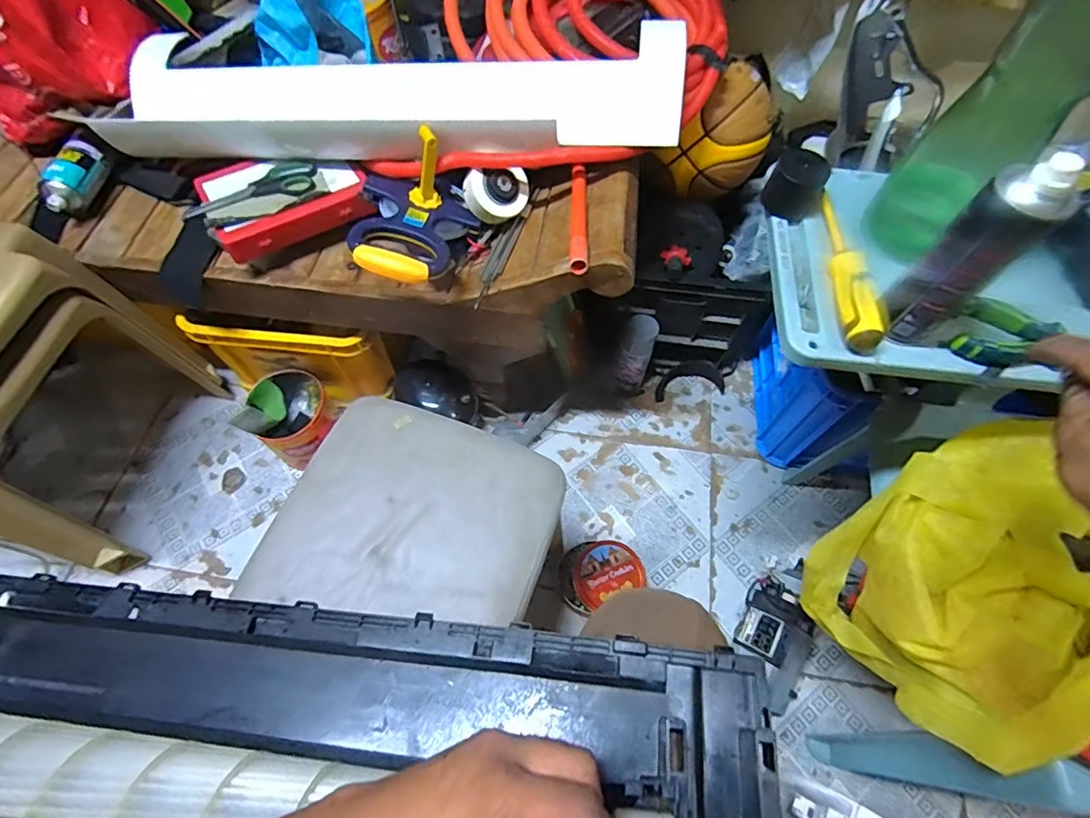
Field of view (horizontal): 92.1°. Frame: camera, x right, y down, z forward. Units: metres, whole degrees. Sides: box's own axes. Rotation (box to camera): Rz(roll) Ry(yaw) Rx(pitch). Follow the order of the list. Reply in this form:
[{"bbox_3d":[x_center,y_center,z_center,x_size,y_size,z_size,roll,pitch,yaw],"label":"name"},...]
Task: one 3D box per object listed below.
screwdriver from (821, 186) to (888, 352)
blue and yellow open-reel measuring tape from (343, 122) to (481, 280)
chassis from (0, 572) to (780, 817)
[{"bbox_3d":[0.278,-0.131,0.485,0.034,0.025,0.172,2,62,1],"label":"screwdriver"},{"bbox_3d":[-0.184,-0.274,0.738,0.163,0.102,0.208,-3,62,-2],"label":"blue and yellow open-reel measuring tape"},{"bbox_3d":[-0.217,0.277,0.375,0.759,0.141,0.261,4,62,3],"label":"chassis"}]

